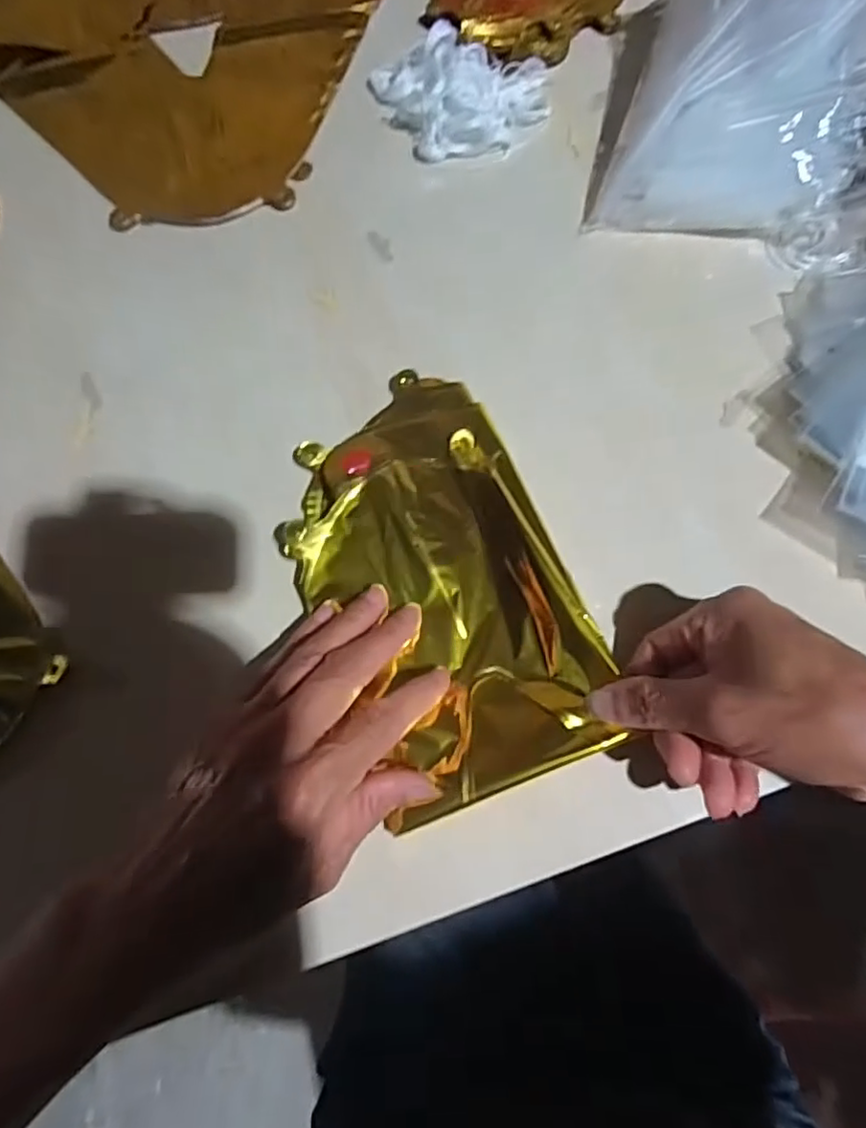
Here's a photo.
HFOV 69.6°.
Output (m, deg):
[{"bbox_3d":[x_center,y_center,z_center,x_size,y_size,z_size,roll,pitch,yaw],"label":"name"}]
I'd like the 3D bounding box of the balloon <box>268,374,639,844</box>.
[{"bbox_3d":[0.001,0.007,0.332,0.132,0.021,0.222,-23,74,-6],"label":"balloon"}]

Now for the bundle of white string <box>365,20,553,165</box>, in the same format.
[{"bbox_3d":[0.020,-0.323,0.428,0.120,0.026,0.086,-2,73,0],"label":"bundle of white string"}]

